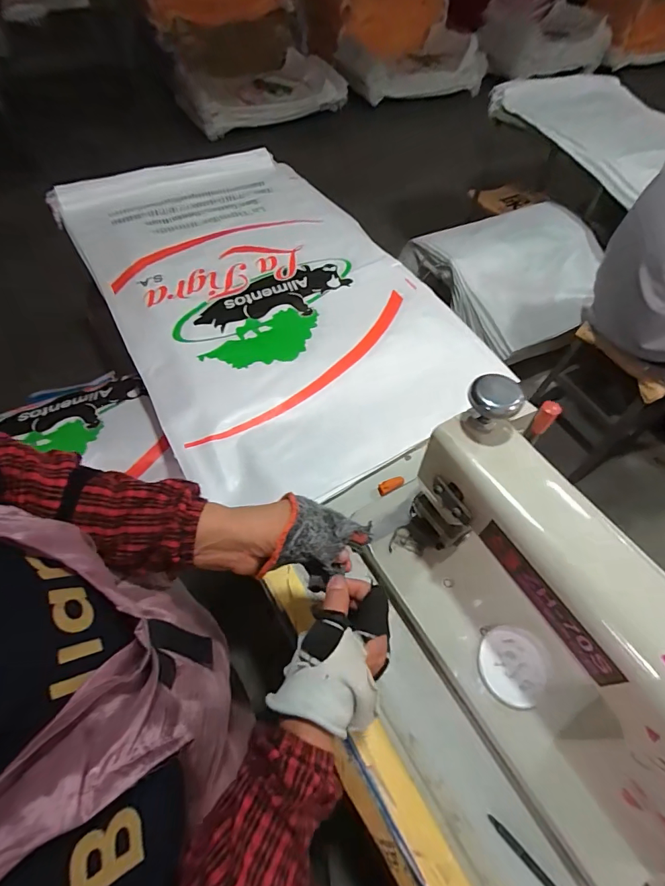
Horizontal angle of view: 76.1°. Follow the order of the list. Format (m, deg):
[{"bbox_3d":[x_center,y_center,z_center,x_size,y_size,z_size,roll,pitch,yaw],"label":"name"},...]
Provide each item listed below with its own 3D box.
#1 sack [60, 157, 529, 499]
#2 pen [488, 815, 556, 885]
[{"bbox_3d":[-0.180,-0.378,1.001,0.650,0.068,1.102,-26,60,-18],"label":"sack"},{"bbox_3d":[0.226,0.473,0.470,0.009,0.006,0.124,-38,64,-24],"label":"pen"}]

